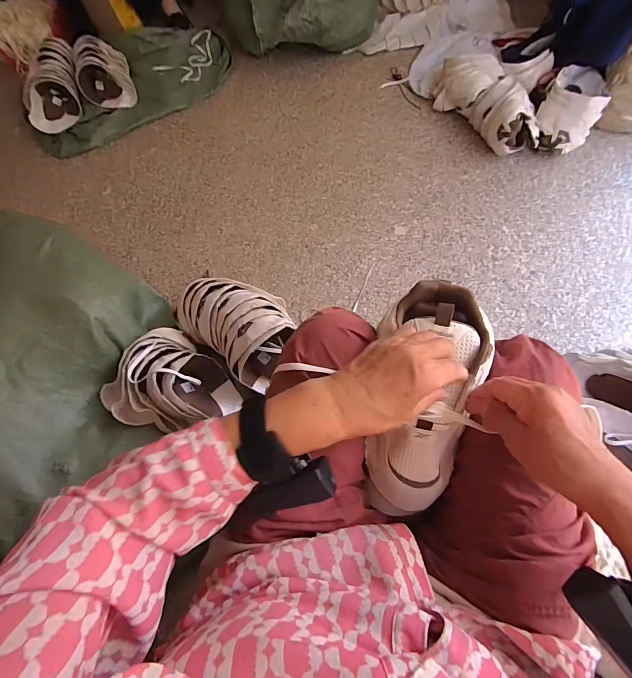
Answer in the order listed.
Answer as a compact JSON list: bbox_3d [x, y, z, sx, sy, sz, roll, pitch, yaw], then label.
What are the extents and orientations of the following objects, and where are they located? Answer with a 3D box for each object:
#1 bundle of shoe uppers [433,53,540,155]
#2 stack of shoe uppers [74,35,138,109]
[{"bbox_3d":[0.511,-0.698,1.028,0.135,0.147,0.366,-28,67,-5],"label":"bundle of shoe uppers"},{"bbox_3d":[-0.784,-0.978,1.266,0.178,0.118,0.292,-21,67,-3],"label":"stack of shoe uppers"}]

